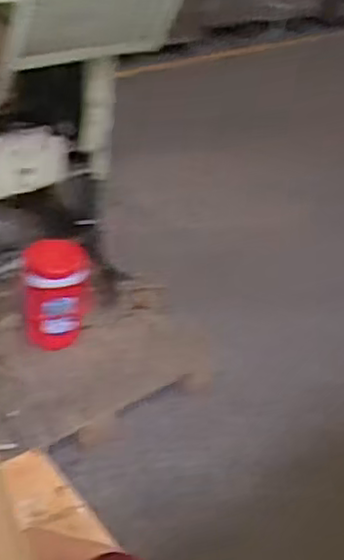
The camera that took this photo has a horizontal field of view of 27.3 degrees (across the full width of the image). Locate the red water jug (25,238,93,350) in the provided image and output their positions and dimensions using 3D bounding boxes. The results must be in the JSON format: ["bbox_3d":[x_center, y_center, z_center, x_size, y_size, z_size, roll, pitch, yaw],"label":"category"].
[{"bbox_3d":[-0.277,0.036,1.722,0.157,0.265,0.124,1,35,-8],"label":"red water jug"}]

